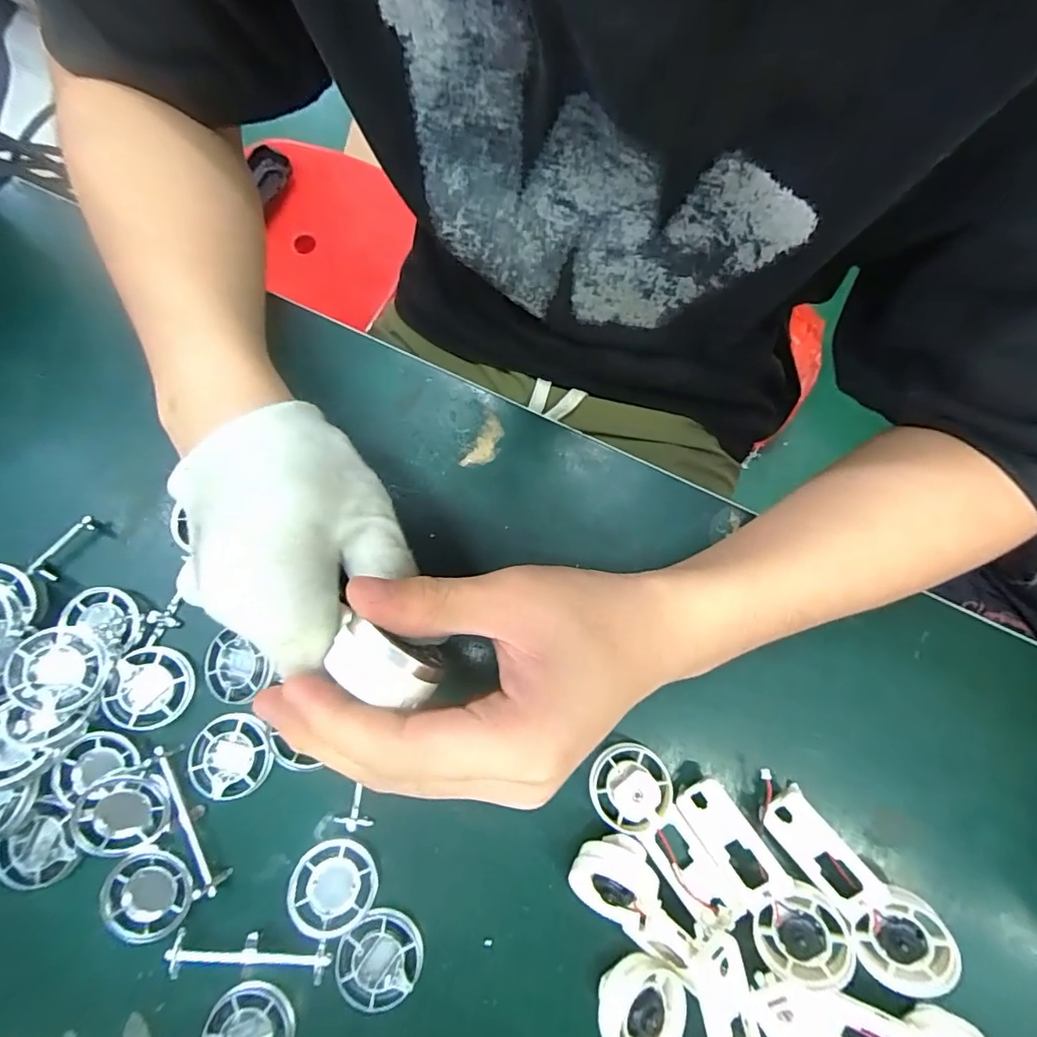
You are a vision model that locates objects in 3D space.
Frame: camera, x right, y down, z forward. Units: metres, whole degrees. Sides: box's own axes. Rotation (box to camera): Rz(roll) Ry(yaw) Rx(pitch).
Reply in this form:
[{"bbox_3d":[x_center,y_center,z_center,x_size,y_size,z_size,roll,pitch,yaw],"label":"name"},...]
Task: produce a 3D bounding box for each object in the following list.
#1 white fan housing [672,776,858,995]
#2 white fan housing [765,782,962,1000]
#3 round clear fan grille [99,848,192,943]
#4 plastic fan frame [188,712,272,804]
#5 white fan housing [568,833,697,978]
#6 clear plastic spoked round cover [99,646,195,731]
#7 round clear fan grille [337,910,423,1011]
[{"bbox_3d":[0.110,0.170,0.234,0.037,0.011,0.092,-47,72,12],"label":"white fan housing"},{"bbox_3d":[0.157,0.172,0.231,0.034,0.016,0.095,-39,83,-9],"label":"white fan housing"},{"bbox_3d":[-0.171,0.174,0.235,0.037,0.012,0.034,0,78,-2],"label":"round clear fan grille"},{"bbox_3d":[-0.140,0.116,0.246,0.040,0.010,0.038,-7,79,-4],"label":"plastic fan frame"},{"bbox_3d":[0.054,0.173,0.234,0.064,0.024,0.034,35,79,5],"label":"white fan housing"},{"bbox_3d":[-0.183,0.084,0.247,0.036,0.010,0.038,0,78,-2],"label":"clear plastic spoked round cover"},{"bbox_3d":[-0.064,0.203,0.232,0.039,0.005,0.037,0,78,-2],"label":"round clear fan grille"}]

